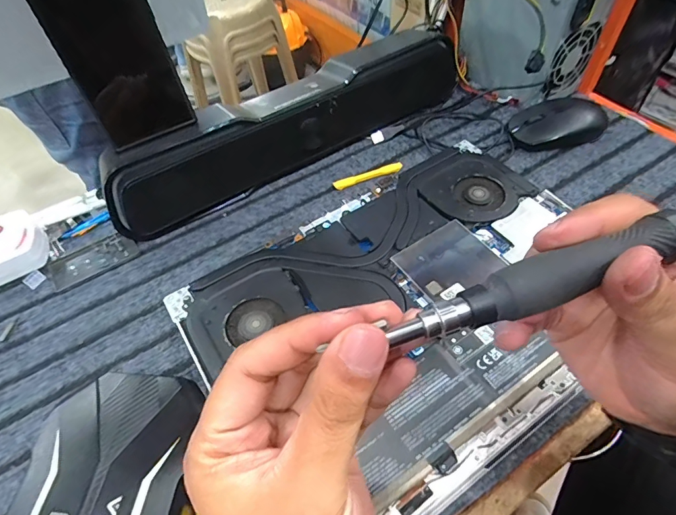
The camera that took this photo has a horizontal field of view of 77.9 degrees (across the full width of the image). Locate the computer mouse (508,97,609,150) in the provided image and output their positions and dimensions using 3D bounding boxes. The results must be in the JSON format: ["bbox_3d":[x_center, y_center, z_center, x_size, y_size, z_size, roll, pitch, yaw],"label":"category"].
[{"bbox_3d":[0.251,-0.158,0.486,0.102,0.032,0.069,0,53,4],"label":"computer mouse"}]

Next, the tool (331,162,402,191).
[{"bbox_3d":[0.034,-0.091,0.465,0.079,0.007,0.011,-19,54,-10],"label":"tool"}]

